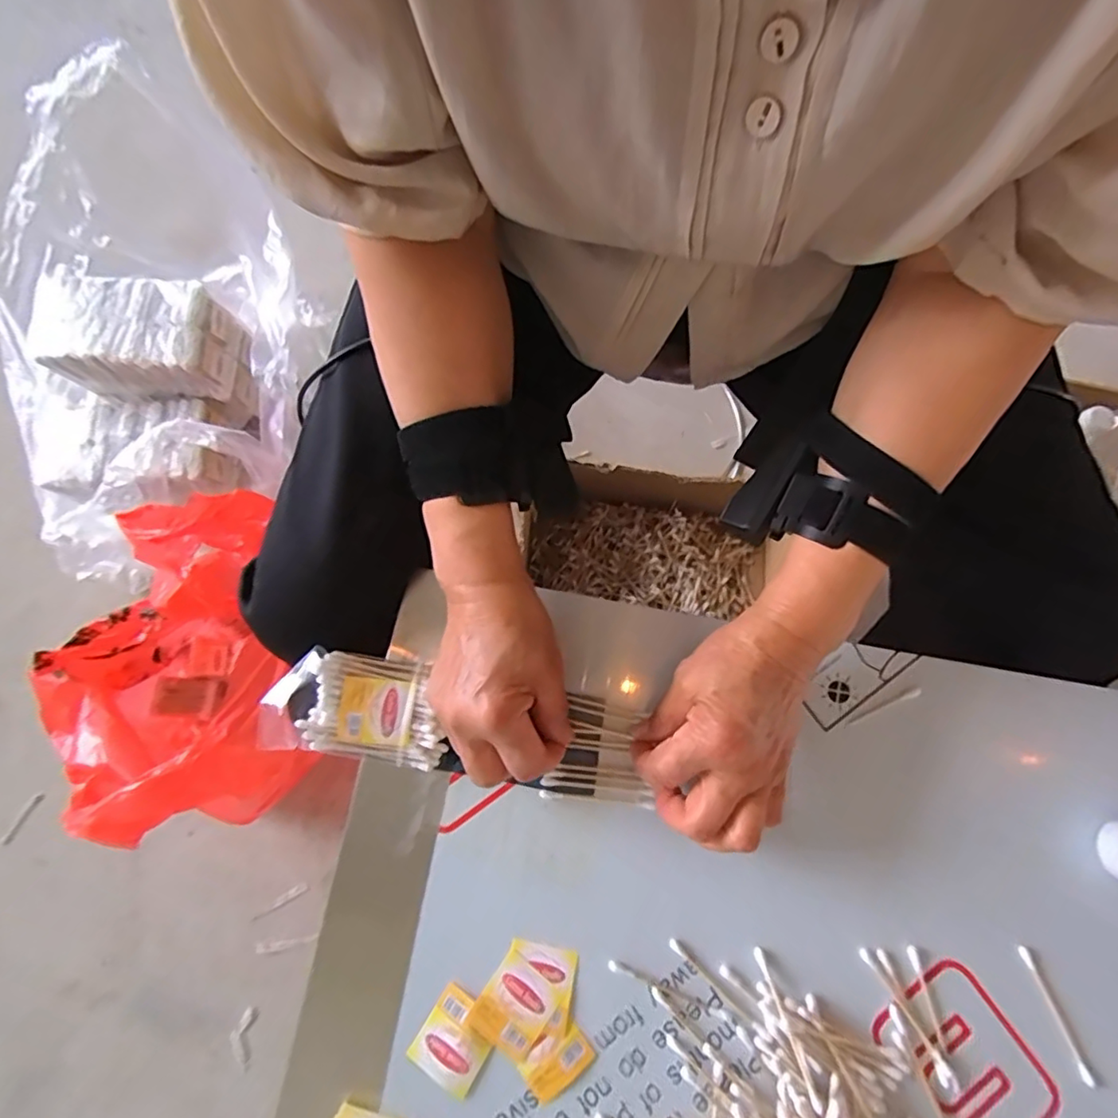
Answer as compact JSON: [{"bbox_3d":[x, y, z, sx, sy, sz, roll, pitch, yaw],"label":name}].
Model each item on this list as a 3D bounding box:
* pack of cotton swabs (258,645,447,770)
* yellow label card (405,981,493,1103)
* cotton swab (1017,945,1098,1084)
[{"bbox_3d":[-0.127,0.091,0.360,0.108,0.019,0.062,7,76,3],"label":"pack of cotton swabs"},{"bbox_3d":[-0.059,0.273,0.327,0.039,0.004,0.043,33,78,9],"label":"yellow label card"},{"bbox_3d":[0.286,0.263,0.333,0.007,0.004,0.074,-21,76,-4],"label":"cotton swab"}]

